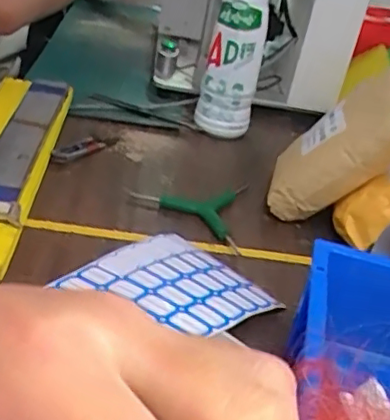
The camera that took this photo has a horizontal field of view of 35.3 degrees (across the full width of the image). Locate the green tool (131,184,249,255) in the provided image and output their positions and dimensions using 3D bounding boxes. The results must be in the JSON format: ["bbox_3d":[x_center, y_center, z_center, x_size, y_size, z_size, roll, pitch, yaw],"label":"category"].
[{"bbox_3d":[-0.006,-0.006,0.567,0.103,0.016,0.095,12,31,1],"label":"green tool"}]

